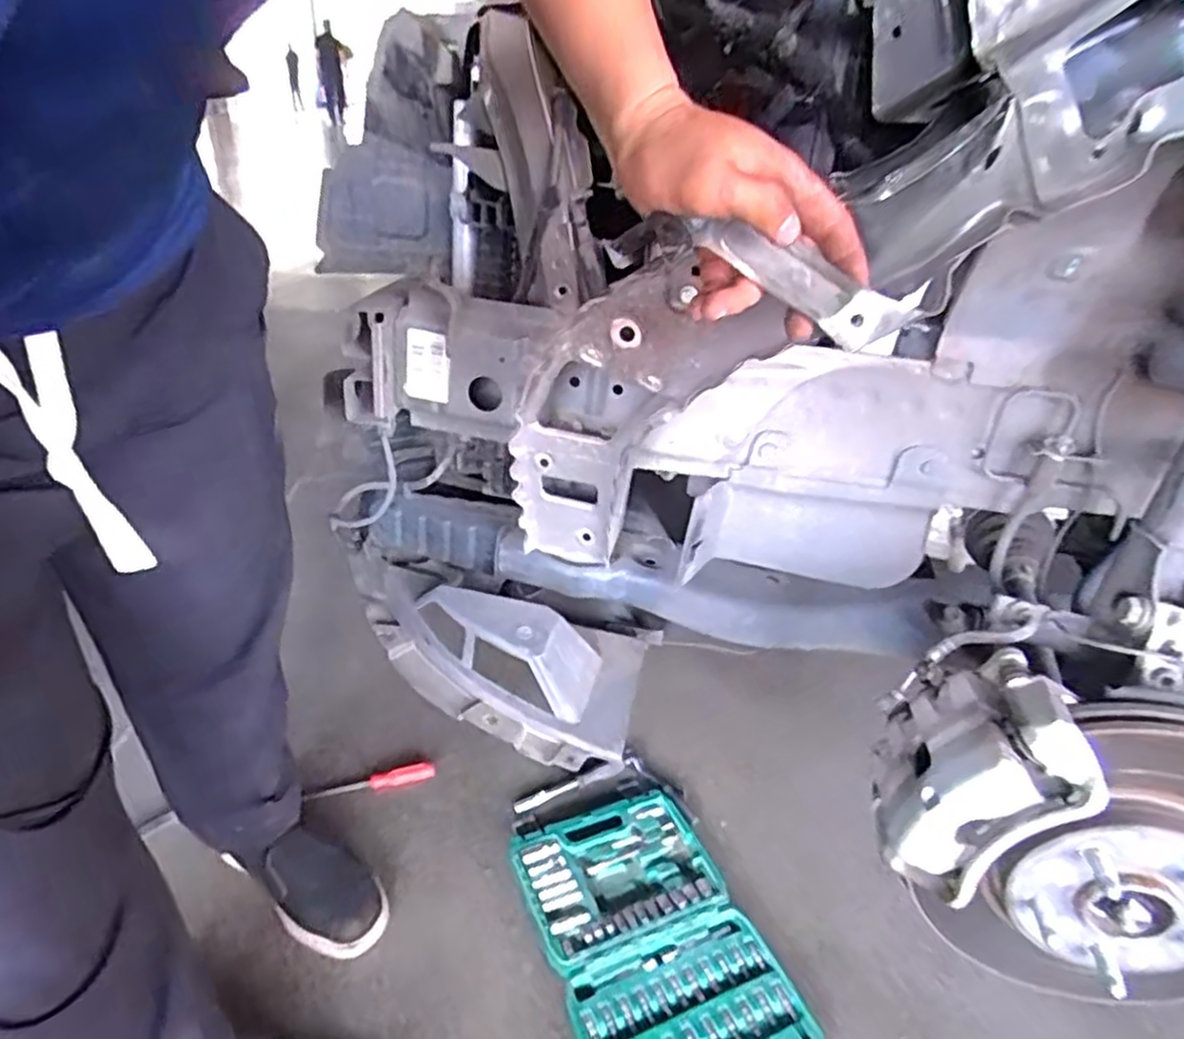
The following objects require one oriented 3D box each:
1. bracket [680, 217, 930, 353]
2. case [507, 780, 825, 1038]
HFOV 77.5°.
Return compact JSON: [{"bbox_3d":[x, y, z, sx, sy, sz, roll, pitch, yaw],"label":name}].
[{"bbox_3d":[0.121,-0.145,0.439,0.138,0.039,0.026,32,37,10],"label":"bracket"},{"bbox_3d":[0.069,0.530,0.940,0.253,0.034,0.414,-9,34,-23],"label":"case"}]

